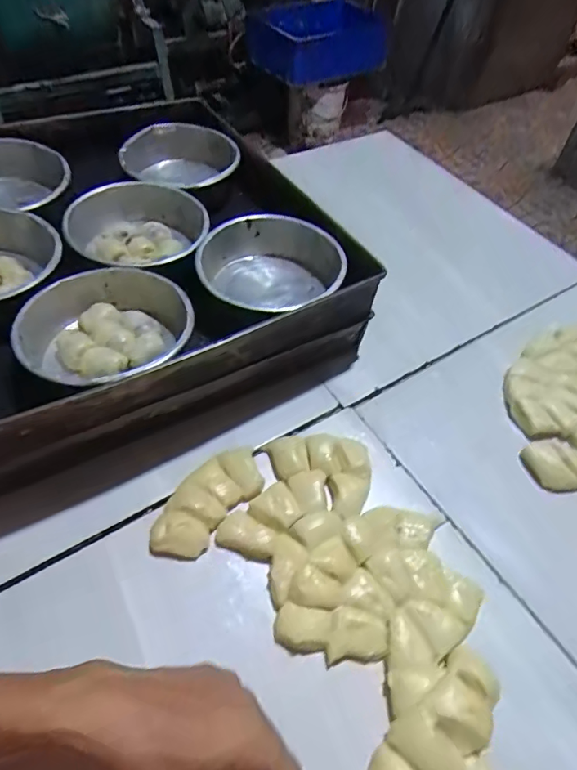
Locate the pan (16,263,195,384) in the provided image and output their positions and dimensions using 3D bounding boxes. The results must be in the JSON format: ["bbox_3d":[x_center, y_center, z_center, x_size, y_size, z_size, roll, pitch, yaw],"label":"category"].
[{"bbox_3d":[-0.169,-0.046,0.453,0.149,0.052,0.152,2,54,-3],"label":"pan"}]

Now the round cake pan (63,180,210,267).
[{"bbox_3d":[-0.169,-0.179,0.563,0.156,0.045,0.151,-23,59,-20],"label":"round cake pan"}]

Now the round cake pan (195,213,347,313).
[{"bbox_3d":[-0.018,-0.122,0.537,0.150,0.059,0.160,2,54,-3],"label":"round cake pan"}]

